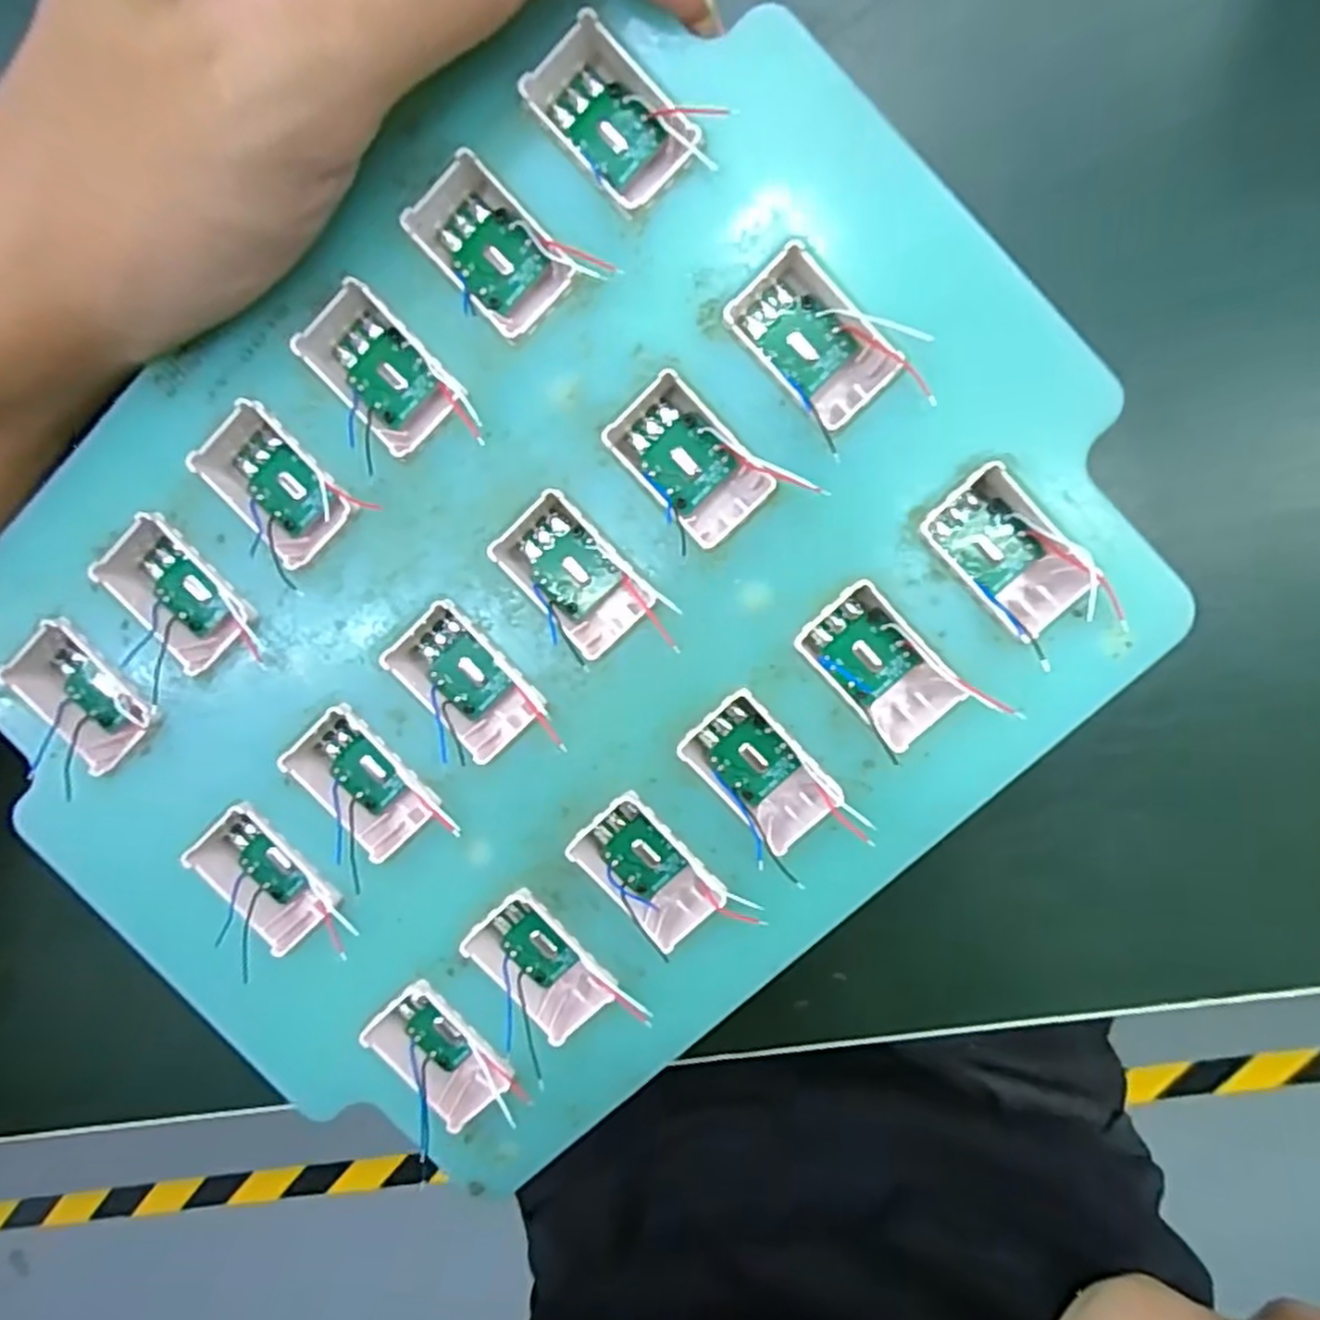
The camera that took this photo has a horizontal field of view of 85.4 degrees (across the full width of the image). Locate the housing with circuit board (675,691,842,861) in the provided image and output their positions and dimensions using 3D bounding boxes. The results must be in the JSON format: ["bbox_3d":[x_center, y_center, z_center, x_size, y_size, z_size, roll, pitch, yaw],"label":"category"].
[{"bbox_3d":[0.021,0.023,0.149,0.018,0.010,0.030,-41,91,9],"label":"housing with circuit board"}]

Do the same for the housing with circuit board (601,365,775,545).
[{"bbox_3d":[0.006,-0.040,0.144,0.019,0.012,0.032,-43,91,9],"label":"housing with circuit board"}]

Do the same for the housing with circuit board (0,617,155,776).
[{"bbox_3d":[-0.124,0.007,0.159,0.018,0.017,0.031,-40,91,9],"label":"housing with circuit board"}]

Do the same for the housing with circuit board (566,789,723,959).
[{"bbox_3d":[-0.003,0.045,0.154,0.020,0.011,0.031,-42,91,9],"label":"housing with circuit board"}]

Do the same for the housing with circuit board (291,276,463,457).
[{"bbox_3d":[-0.055,-0.057,0.145,0.018,0.012,0.031,-43,91,9],"label":"housing with circuit board"}]

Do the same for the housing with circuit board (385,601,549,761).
[{"bbox_3d":[-0.040,0.004,0.152,0.019,0.012,0.032,-43,91,9],"label":"housing with circuit board"}]

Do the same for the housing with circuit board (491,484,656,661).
[{"bbox_3d":[-0.017,-0.017,0.149,0.020,0.015,0.032,-43,91,9],"label":"housing with circuit board"}]

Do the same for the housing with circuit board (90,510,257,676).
[{"bbox_3d":[-0.101,-0.014,0.153,0.031,0.012,0.020,45,99,0],"label":"housing with circuit board"}]

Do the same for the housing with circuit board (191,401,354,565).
[{"bbox_3d":[-0.079,-0.036,0.149,0.019,0.012,0.032,-44,91,9],"label":"housing with circuit board"}]

